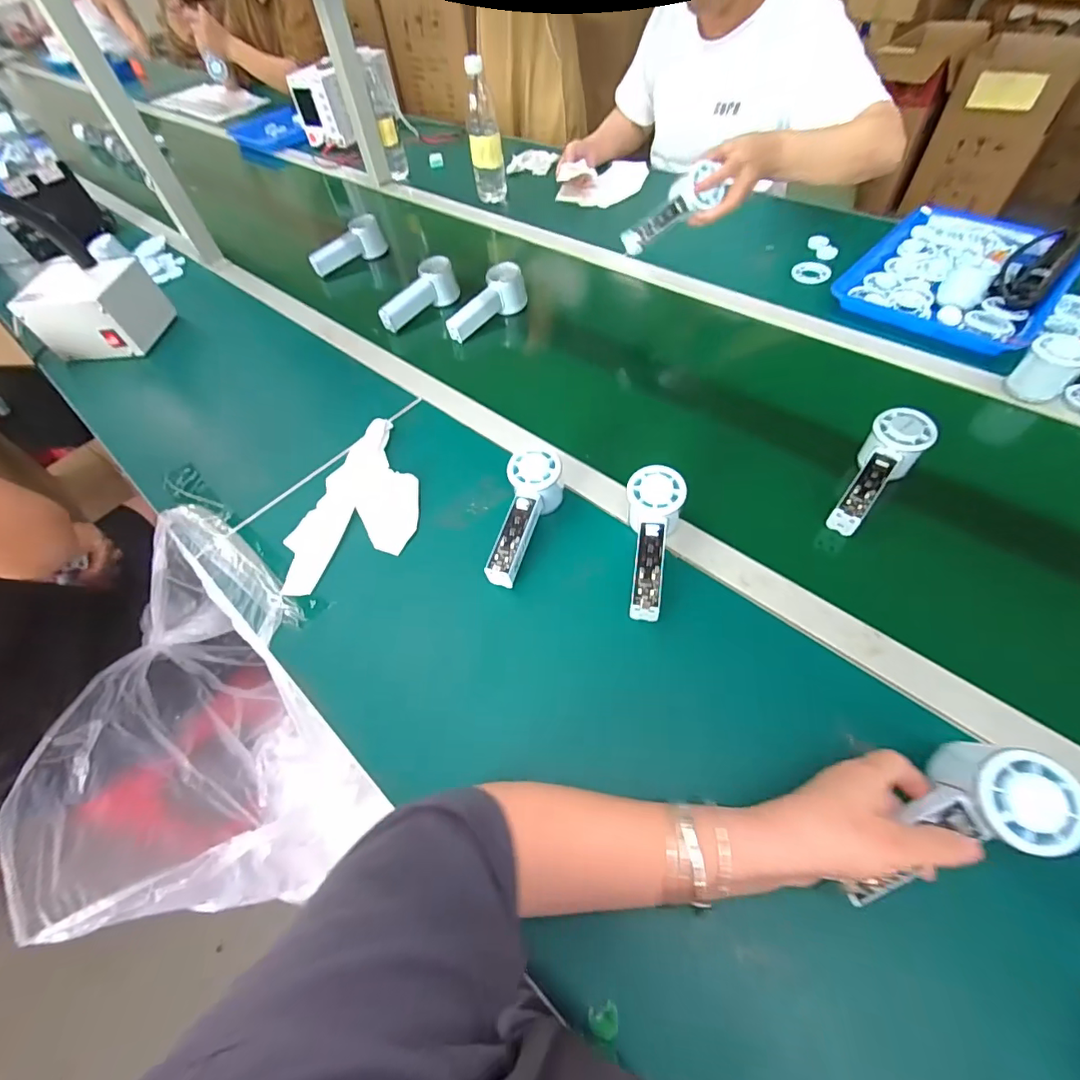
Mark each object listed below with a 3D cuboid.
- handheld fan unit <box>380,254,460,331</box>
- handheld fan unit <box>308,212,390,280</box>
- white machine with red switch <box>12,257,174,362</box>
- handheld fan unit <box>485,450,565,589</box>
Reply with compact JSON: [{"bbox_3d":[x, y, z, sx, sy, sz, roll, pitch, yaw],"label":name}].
[{"bbox_3d":[-0.208,-0.413,0.821,0.151,0.064,0.047,-40,61,-21],"label":"handheld fan unit"},{"bbox_3d":[-0.376,-0.573,0.953,0.148,0.065,0.046,-25,57,-12],"label":"handheld fan unit"},{"bbox_3d":[-0.766,-0.402,0.850,0.172,0.104,0.154,0,55,5],"label":"white machine with red switch"},{"bbox_3d":[-0.018,-0.022,0.533,0.056,0.056,0.155,15,72,14],"label":"handheld fan unit"}]

